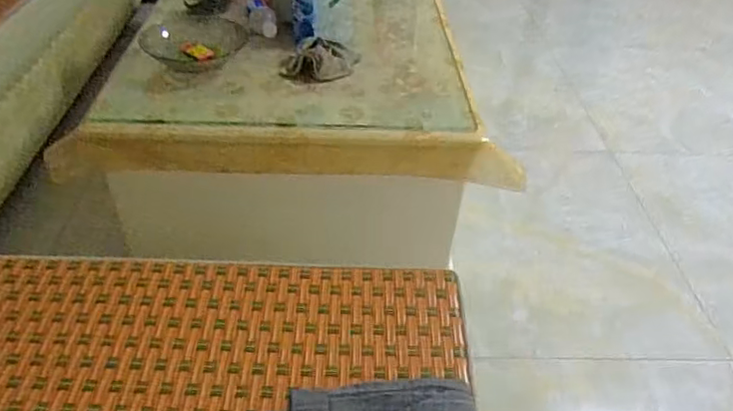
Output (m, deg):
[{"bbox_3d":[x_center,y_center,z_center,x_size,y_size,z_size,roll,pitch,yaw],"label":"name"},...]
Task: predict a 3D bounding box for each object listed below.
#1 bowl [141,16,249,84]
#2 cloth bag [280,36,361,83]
[{"bbox_3d":[-0.381,-0.366,1.276,0.195,0.064,0.158,-27,49,-30],"label":"bowl"},{"bbox_3d":[-0.091,-0.322,1.261,0.116,0.045,0.175,23,45,22],"label":"cloth bag"}]

